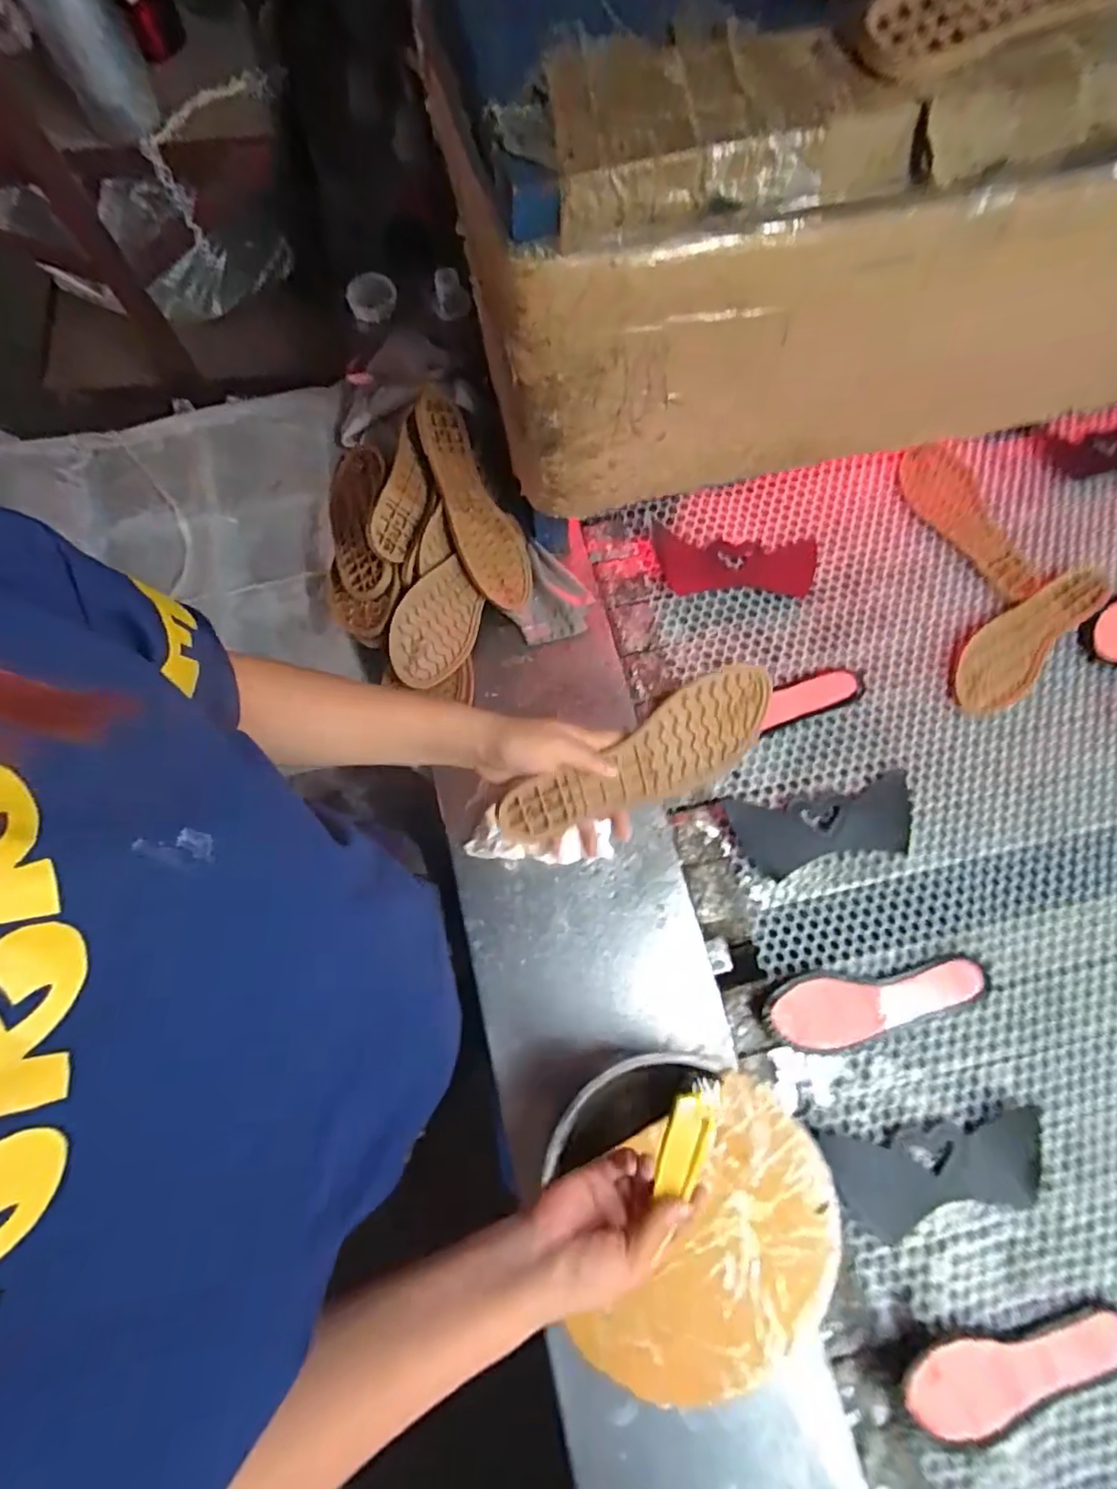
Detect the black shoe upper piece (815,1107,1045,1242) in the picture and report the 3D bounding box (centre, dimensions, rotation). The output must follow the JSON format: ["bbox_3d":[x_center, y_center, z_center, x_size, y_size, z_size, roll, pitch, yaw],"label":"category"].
[{"bbox_3d":[0.373,0.418,0.589,0.214,0.009,0.085,-6,74,-3],"label":"black shoe upper piece"}]

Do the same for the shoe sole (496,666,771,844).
[{"bbox_3d":[0.068,0.018,0.492,0.239,0.012,0.085,-28,116,-4],"label":"shoe sole"}]

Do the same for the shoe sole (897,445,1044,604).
[{"bbox_3d":[0.522,-0.285,0.780,0.090,0.018,0.237,-23,75,-7],"label":"shoe sole"}]

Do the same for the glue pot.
[{"bbox_3d":[0.113,0.403,0.540,0.224,0.090,0.237,0,74,-1],"label":"glue pot"}]

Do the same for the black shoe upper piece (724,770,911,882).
[{"bbox_3d":[0.301,0.092,0.687,0.205,0.011,0.088,-9,74,-4],"label":"black shoe upper piece"}]

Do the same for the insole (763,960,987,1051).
[{"bbox_3d":[0.329,0.273,0.629,0.221,0.027,0.069,-5,74,-3],"label":"insole"}]

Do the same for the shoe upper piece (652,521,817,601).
[{"bbox_3d":[0.222,-0.229,0.770,0.204,0.006,0.092,8,74,1],"label":"shoe upper piece"}]

